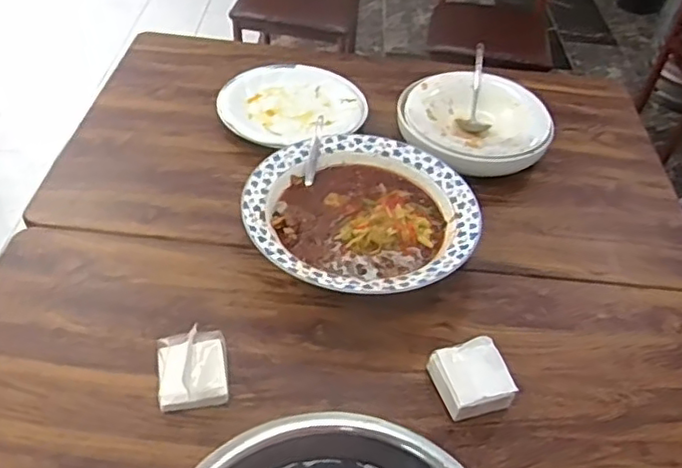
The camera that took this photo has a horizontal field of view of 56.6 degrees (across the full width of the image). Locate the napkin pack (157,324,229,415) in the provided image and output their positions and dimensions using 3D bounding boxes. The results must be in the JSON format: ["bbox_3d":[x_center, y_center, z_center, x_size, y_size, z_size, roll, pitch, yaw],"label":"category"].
[{"bbox_3d":[-0.200,0.179,0.853,0.091,0.055,0.101,-5,46,-11],"label":"napkin pack"}]

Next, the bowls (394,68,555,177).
[{"bbox_3d":[0.268,-0.215,1.266,0.290,0.070,0.271,3,45,-3],"label":"bowls"}]

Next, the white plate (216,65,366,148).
[{"bbox_3d":[-0.104,-0.269,1.296,0.285,0.035,0.291,2,42,-2],"label":"white plate"}]

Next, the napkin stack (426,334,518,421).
[{"bbox_3d":[0.179,0.197,0.868,0.093,0.047,0.093,-9,47,-15],"label":"napkin stack"}]

